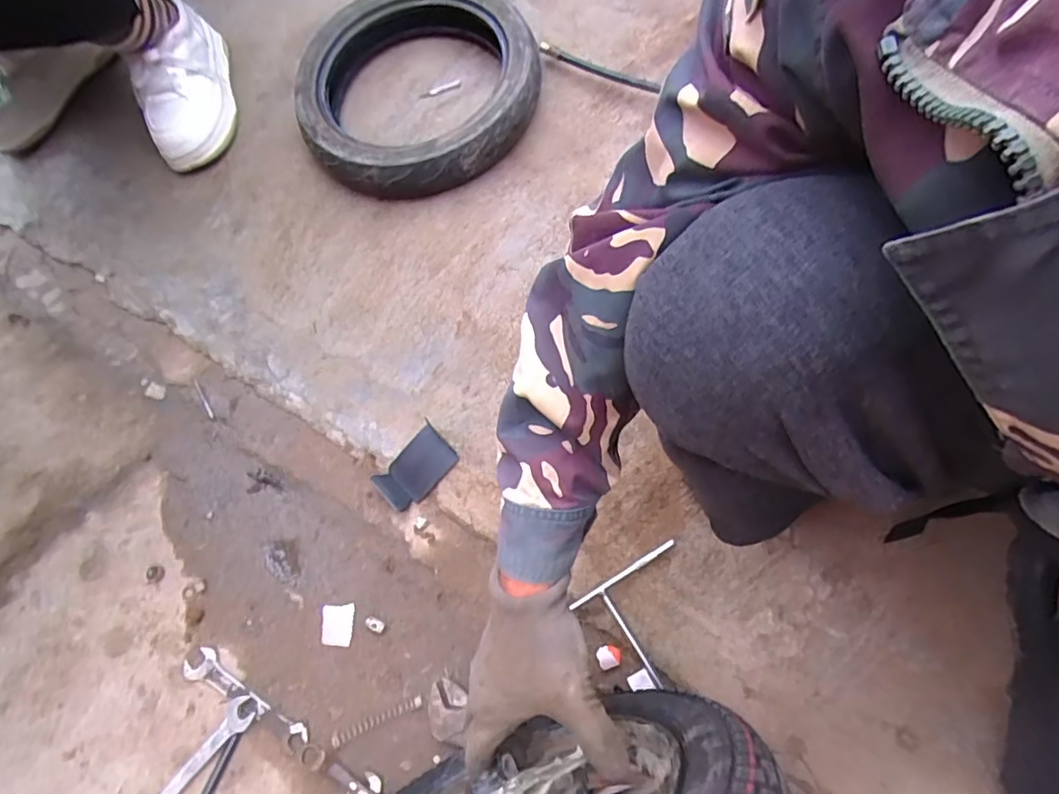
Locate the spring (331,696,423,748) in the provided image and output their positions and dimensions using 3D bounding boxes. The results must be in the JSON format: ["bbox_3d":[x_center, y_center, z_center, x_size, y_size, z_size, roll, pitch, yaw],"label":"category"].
[{"bbox_3d":[-0.158,0.336,0.590,0.094,0.006,0.013,-22,64,-11],"label":"spring"}]

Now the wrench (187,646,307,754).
[{"bbox_3d":[-0.301,0.321,0.600,0.158,0.006,0.032,28,65,14],"label":"wrench"}]

